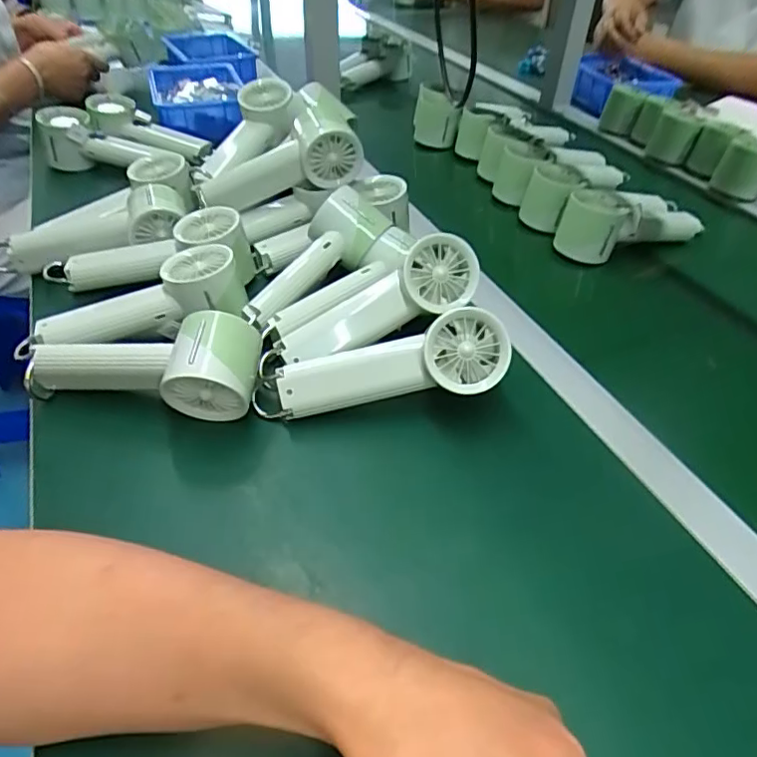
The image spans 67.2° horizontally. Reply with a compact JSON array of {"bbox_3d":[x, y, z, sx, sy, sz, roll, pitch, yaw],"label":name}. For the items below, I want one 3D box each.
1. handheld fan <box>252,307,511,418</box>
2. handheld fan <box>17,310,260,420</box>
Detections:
[{"bbox_3d":[-0.001,-0.007,0.423,0.195,0.050,0.052,-13,43,6],"label":"handheld fan"},{"bbox_3d":[-0.176,-0.013,0.432,0.174,0.074,0.065,8,44,8],"label":"handheld fan"}]

